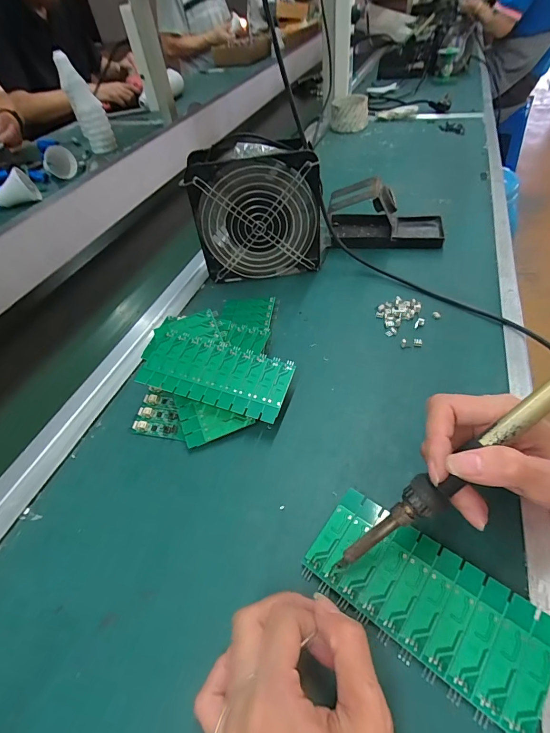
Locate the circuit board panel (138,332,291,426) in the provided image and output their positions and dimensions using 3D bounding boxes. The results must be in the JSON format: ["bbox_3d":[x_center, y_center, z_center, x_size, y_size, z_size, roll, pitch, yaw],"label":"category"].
[{"bbox_3d":[-0.056,0.005,0.342,0.139,0.004,0.065,15,58,12],"label":"circuit board panel"}]

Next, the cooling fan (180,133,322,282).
[{"bbox_3d":[-0.019,-0.194,0.454,0.159,0.147,0.061,-8,47,1],"label":"cooling fan"}]

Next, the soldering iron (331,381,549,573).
[{"bbox_3d":[0.108,0.059,0.211,0.204,0.021,0.019,-45,52,12],"label":"soldering iron"}]

